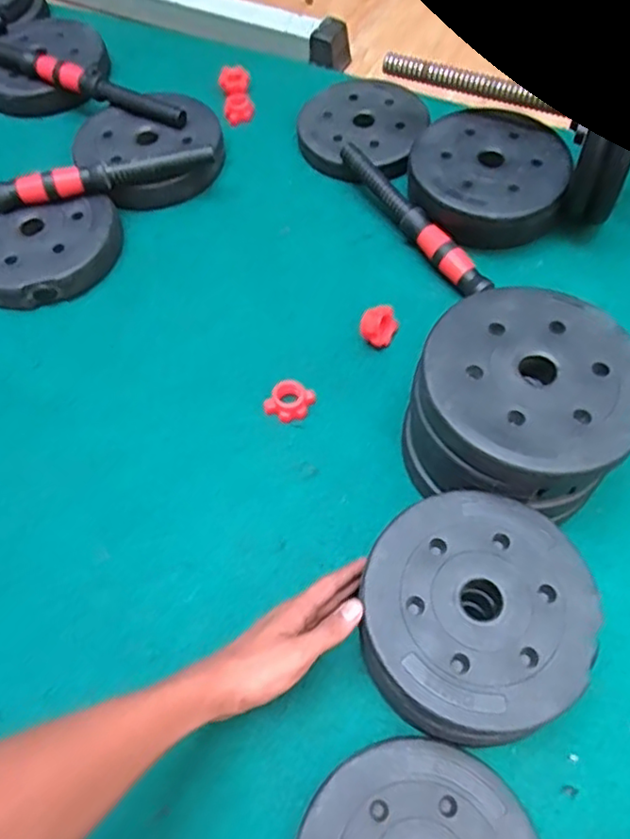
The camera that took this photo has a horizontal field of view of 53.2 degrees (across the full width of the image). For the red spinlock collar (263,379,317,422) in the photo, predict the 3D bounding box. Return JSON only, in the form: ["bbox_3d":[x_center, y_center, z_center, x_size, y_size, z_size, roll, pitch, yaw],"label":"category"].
[{"bbox_3d":[-0.026,-0.018,0.648,0.041,0.021,0.044,34,66,19],"label":"red spinlock collar"}]

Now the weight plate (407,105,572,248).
[{"bbox_3d":[0.203,-0.285,0.758,0.178,0.069,0.183,4,60,4],"label":"weight plate"}]

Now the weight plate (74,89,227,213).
[{"bbox_3d":[-0.215,-0.358,0.827,0.183,0.052,0.179,-18,61,-9],"label":"weight plate"}]

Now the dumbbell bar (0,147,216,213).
[{"bbox_3d":[-0.316,-0.278,0.756,0.384,0.034,0.027,-13,60,-6],"label":"dumbbell bar"}]

